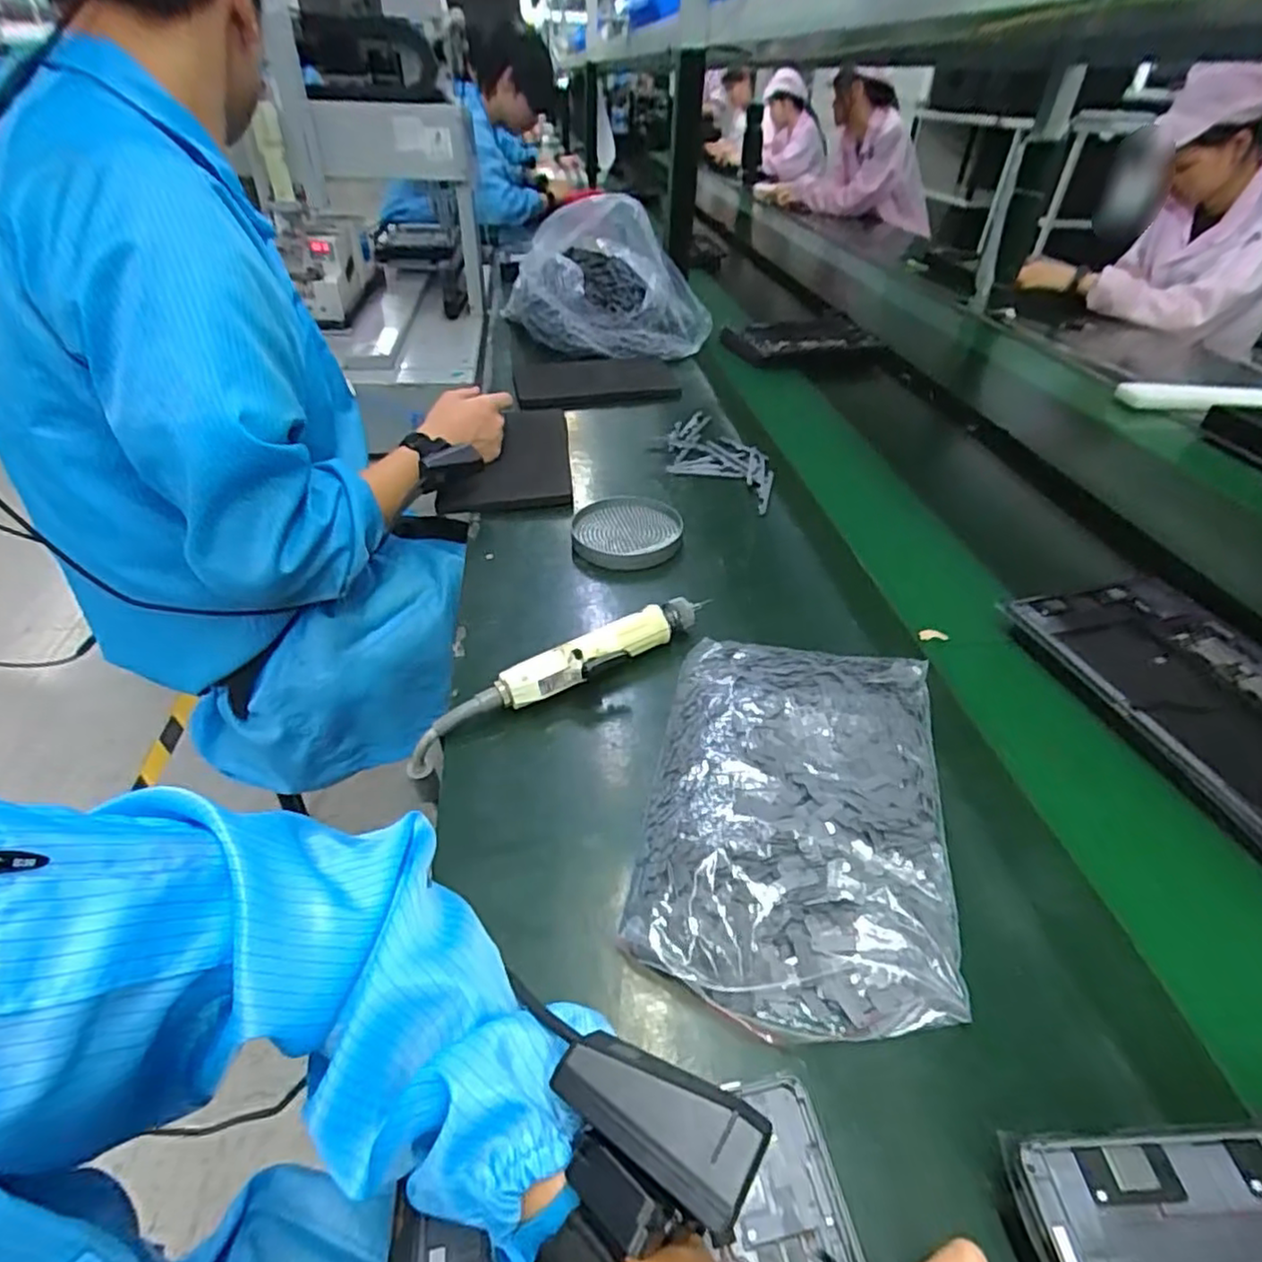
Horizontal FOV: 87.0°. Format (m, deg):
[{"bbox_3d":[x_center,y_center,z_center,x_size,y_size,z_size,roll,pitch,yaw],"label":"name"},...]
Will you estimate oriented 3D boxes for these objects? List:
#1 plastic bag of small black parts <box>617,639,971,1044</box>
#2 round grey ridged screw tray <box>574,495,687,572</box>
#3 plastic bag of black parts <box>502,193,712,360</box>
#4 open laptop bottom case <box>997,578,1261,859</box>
[{"bbox_3d":[0.107,0.107,0.431,0.179,0.030,0.270,8,40,10],"label":"plastic bag of small black parts"},{"bbox_3d":[-0.003,-0.105,0.697,0.110,0.019,0.112,0,40,0],"label":"round grey ridged screw tray"},{"bbox_3d":[-0.050,-0.602,1.155,0.279,0.238,0.292,-12,43,-17],"label":"plastic bag of black parts"},{"bbox_3d":[0.438,0.047,0.508,0.175,0.018,0.259,-12,41,-13],"label":"open laptop bottom case"}]

